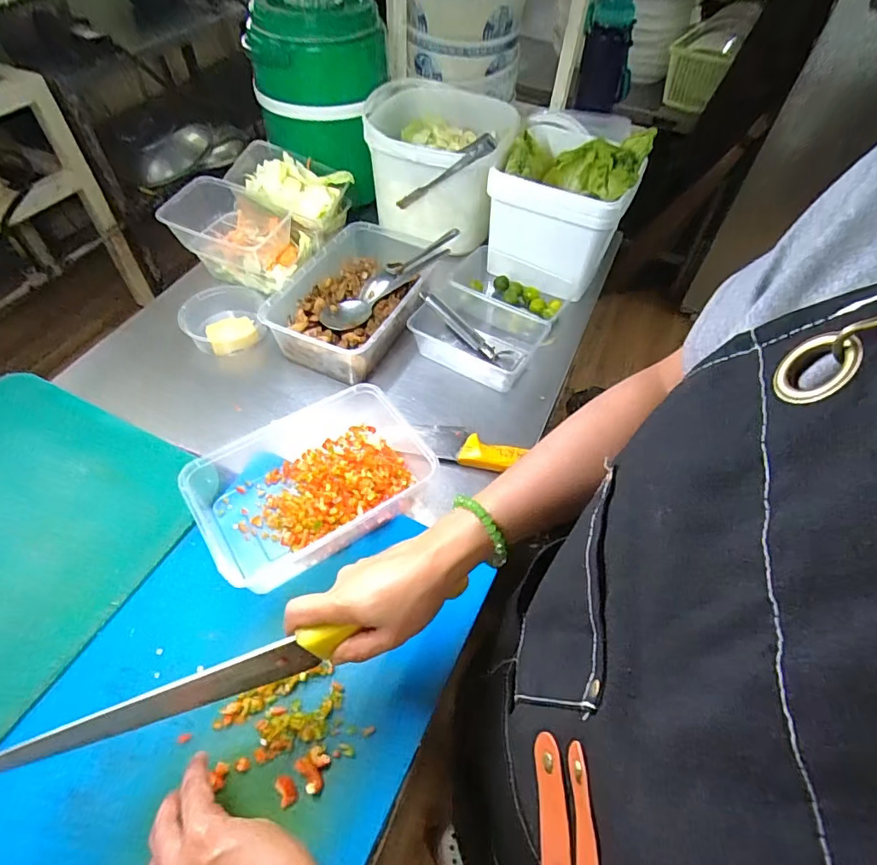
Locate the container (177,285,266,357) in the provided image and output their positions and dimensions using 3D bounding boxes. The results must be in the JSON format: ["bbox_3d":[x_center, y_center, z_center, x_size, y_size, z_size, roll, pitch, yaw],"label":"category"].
[{"bbox_3d":[-0.301,-0.157,0.725,0.110,0.049,0.110,-12,54,-11],"label":"container"}]

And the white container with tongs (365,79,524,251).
[{"bbox_3d":[-0.002,-0.422,0.817,0.224,0.166,0.245,1,53,-1],"label":"white container with tongs"}]

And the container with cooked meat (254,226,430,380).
[{"bbox_3d":[-0.115,-0.193,0.732,0.179,0.078,0.270,18,54,11],"label":"container with cooked meat"}]

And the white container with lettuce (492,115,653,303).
[{"bbox_3d":[0.195,-0.345,0.803,0.186,0.184,0.220,21,55,13],"label":"white container with lettuce"}]

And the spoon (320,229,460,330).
[{"bbox_3d":[-0.067,-0.218,0.717,0.063,0.034,0.241,33,58,21],"label":"spoon"}]

